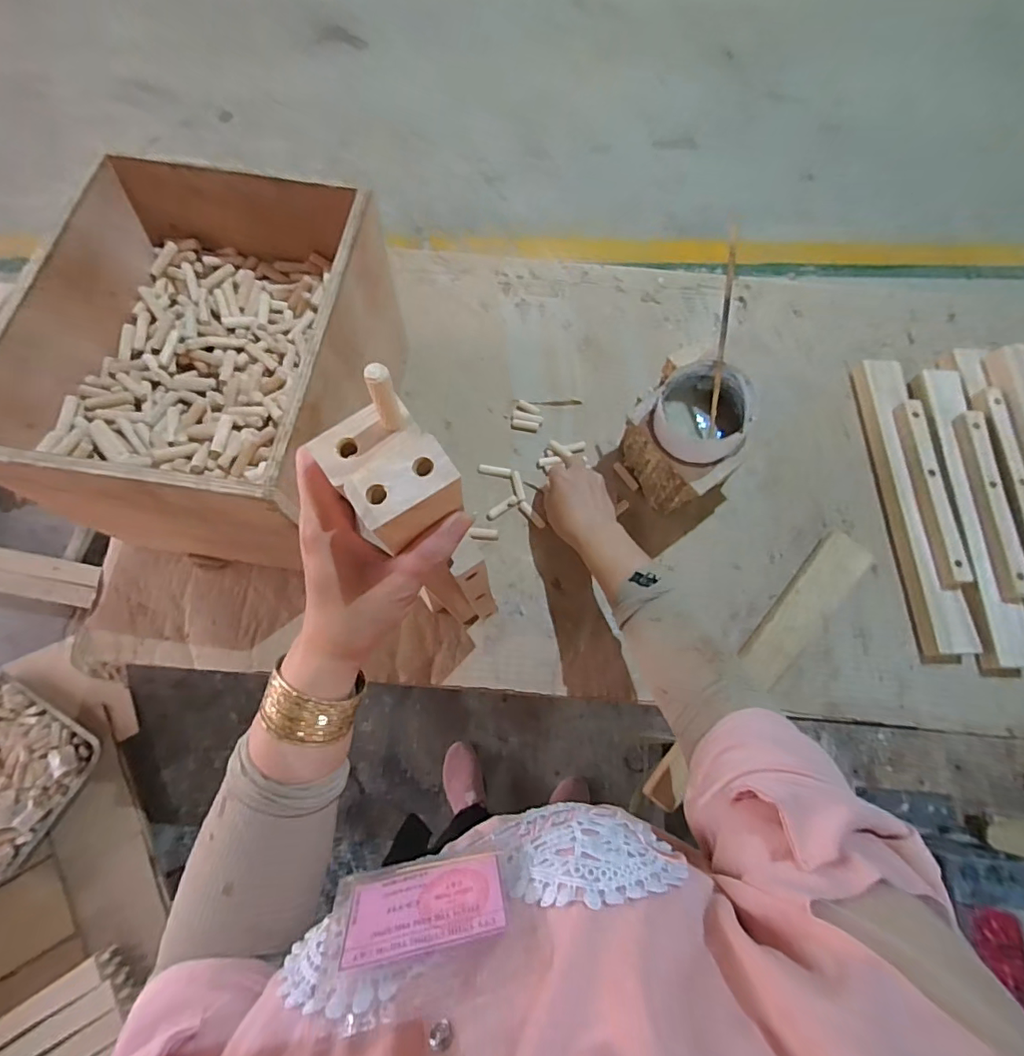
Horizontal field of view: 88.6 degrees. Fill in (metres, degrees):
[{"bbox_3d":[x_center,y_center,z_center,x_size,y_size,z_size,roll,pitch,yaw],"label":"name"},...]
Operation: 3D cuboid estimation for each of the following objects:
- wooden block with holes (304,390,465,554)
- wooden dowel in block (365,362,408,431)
[{"bbox_3d":[-0.058,-0.025,0.255,0.048,0.035,0.059,-33,75,-10],"label":"wooden block with holes"},{"bbox_3d":[-0.054,-0.055,0.228,0.010,0.038,0.012,-19,73,-8],"label":"wooden dowel in block"}]

